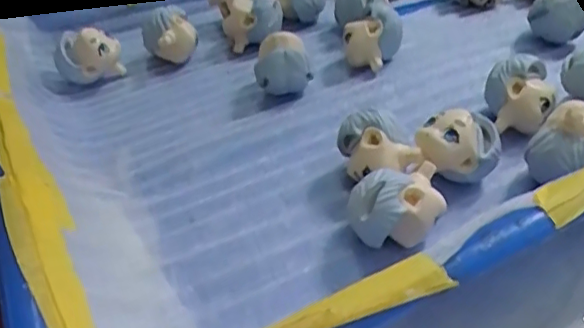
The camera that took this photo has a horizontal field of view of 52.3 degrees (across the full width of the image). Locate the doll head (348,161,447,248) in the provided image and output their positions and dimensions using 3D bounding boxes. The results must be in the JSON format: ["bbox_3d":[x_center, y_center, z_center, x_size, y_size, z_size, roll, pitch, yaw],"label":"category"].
[{"bbox_3d":[0.031,0.012,0.178,0.027,0.024,0.022,1,40,10],"label":"doll head"}]

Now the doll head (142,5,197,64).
[{"bbox_3d":[-0.055,-0.059,0.268,0.022,0.030,0.024,-12,40,-5],"label":"doll head"}]

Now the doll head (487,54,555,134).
[{"bbox_3d":[0.082,-0.025,0.214,0.022,0.022,0.025,8,42,18],"label":"doll head"}]

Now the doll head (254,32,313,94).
[{"bbox_3d":[-0.004,-0.041,0.243,0.022,0.023,0.023,-10,40,-3],"label":"doll head"}]

